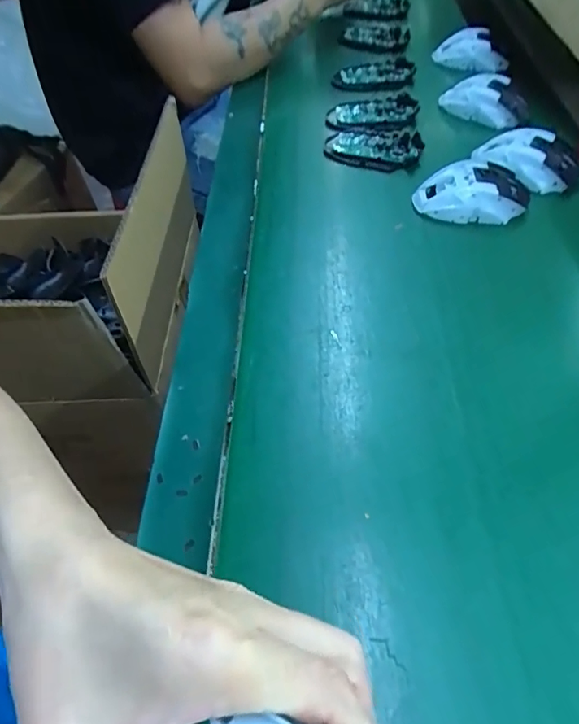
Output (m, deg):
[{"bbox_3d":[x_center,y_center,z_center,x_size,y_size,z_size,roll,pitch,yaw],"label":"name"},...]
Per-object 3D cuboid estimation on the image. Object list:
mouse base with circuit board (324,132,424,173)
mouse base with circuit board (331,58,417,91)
[{"bbox_3d":[0.101,-0.256,0.581,0.113,0.017,0.063,9,54,9],"label":"mouse base with circuit board"},{"bbox_3d":[0.124,-0.403,0.683,0.119,0.017,0.068,-12,53,-6],"label":"mouse base with circuit board"}]

